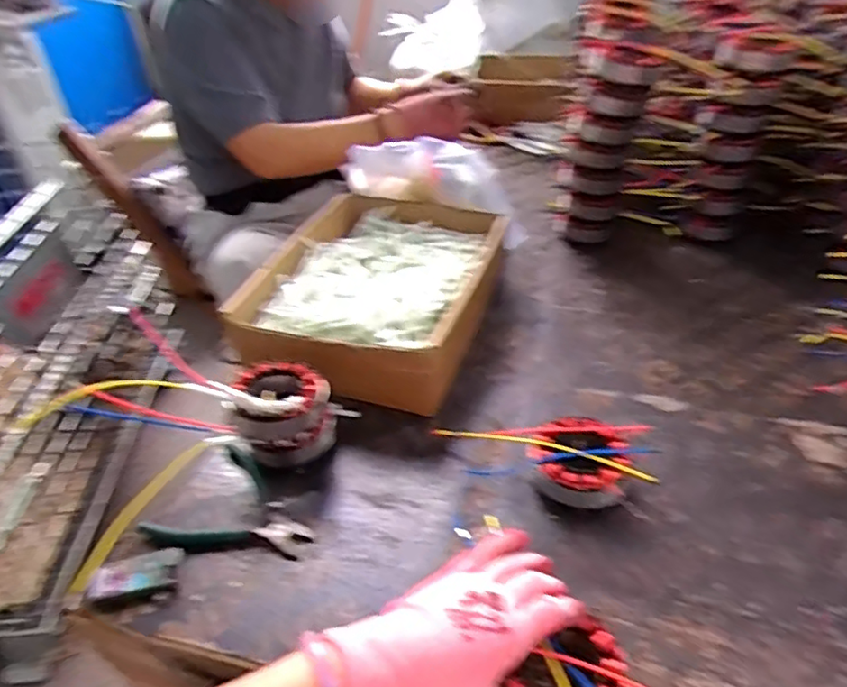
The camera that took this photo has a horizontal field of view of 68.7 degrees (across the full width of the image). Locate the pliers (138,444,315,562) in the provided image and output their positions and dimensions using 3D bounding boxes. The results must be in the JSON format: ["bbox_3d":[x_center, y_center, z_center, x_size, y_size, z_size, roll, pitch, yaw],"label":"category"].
[{"bbox_3d":[-0.167,0.158,0.562,0.139,0.021,0.110,18,44,27],"label":"pliers"}]

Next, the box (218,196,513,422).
[{"bbox_3d":[-0.049,-0.062,0.763,0.244,0.095,0.327,9,40,18],"label":"box"}]

